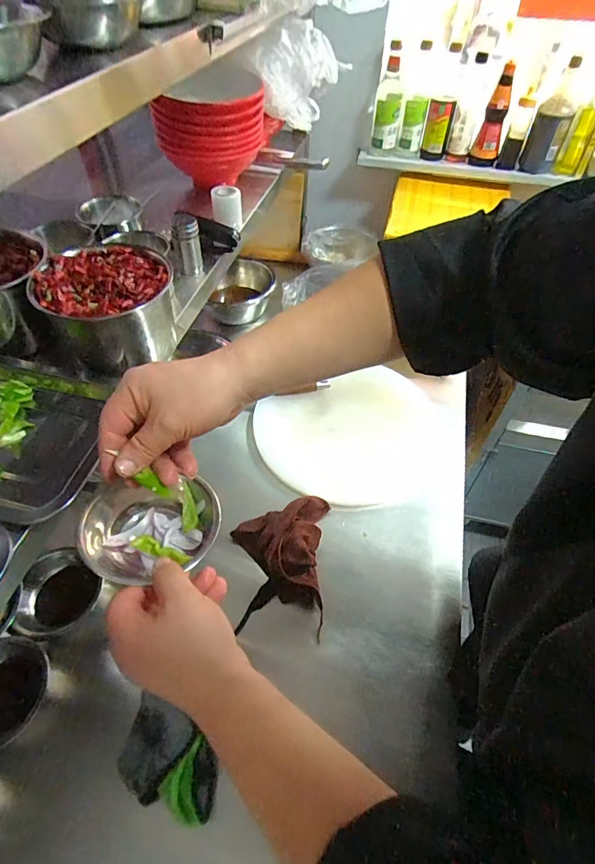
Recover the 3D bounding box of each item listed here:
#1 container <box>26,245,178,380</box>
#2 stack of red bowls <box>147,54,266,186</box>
[{"bbox_3d":[-0.230,-0.146,0.541,0.154,0.107,0.145,-9,51,-9],"label":"container"},{"bbox_3d":[-0.169,-0.588,0.854,0.203,0.164,0.181,-6,51,-6],"label":"stack of red bowls"}]

